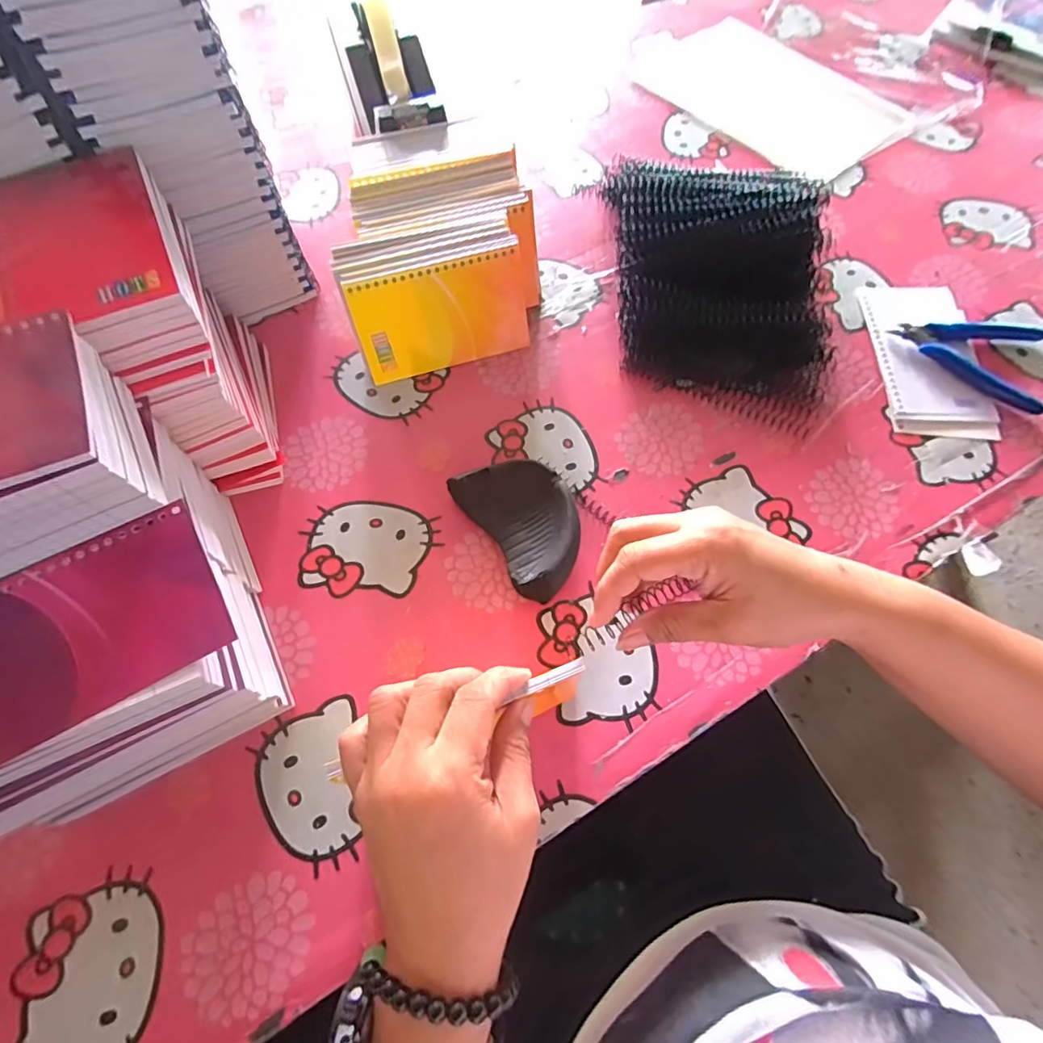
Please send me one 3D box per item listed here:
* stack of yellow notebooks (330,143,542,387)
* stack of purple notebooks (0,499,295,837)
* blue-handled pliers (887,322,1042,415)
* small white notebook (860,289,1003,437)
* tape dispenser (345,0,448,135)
[{"bbox_3d":[-0.063,-0.202,0.423,0.155,0.080,0.128,-18,66,-8],"label":"stack of yellow notebooks"},{"bbox_3d":[-0.203,0.086,0.279,0.146,0.118,0.096,-29,68,-12],"label":"stack of purple notebooks"},{"bbox_3d":[0.368,-0.141,0.437,0.112,0.010,0.094,20,67,9],"label":"blue-handled pliers"},{"bbox_3d":[0.335,-0.137,0.436,0.082,0.011,0.153,2,65,1],"label":"small white notebook"},{"bbox_3d":[-0.105,-0.380,0.443,0.070,0.057,0.128,-17,66,-7],"label":"tape dispenser"}]

